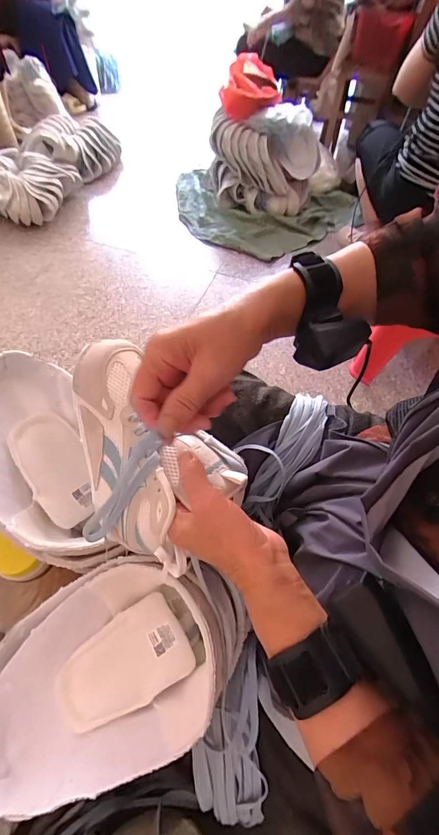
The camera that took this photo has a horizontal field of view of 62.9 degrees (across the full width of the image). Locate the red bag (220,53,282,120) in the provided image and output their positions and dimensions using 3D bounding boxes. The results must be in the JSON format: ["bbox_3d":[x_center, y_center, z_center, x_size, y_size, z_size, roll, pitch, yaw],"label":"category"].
[{"bbox_3d":[0.130,-1.339,1.462,0.237,0.132,0.311,7,56,1],"label":"red bag"}]

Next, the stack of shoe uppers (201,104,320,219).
[{"bbox_3d":[0.169,-1.090,1.521,0.465,0.305,0.250,7,56,1],"label":"stack of shoe uppers"}]

